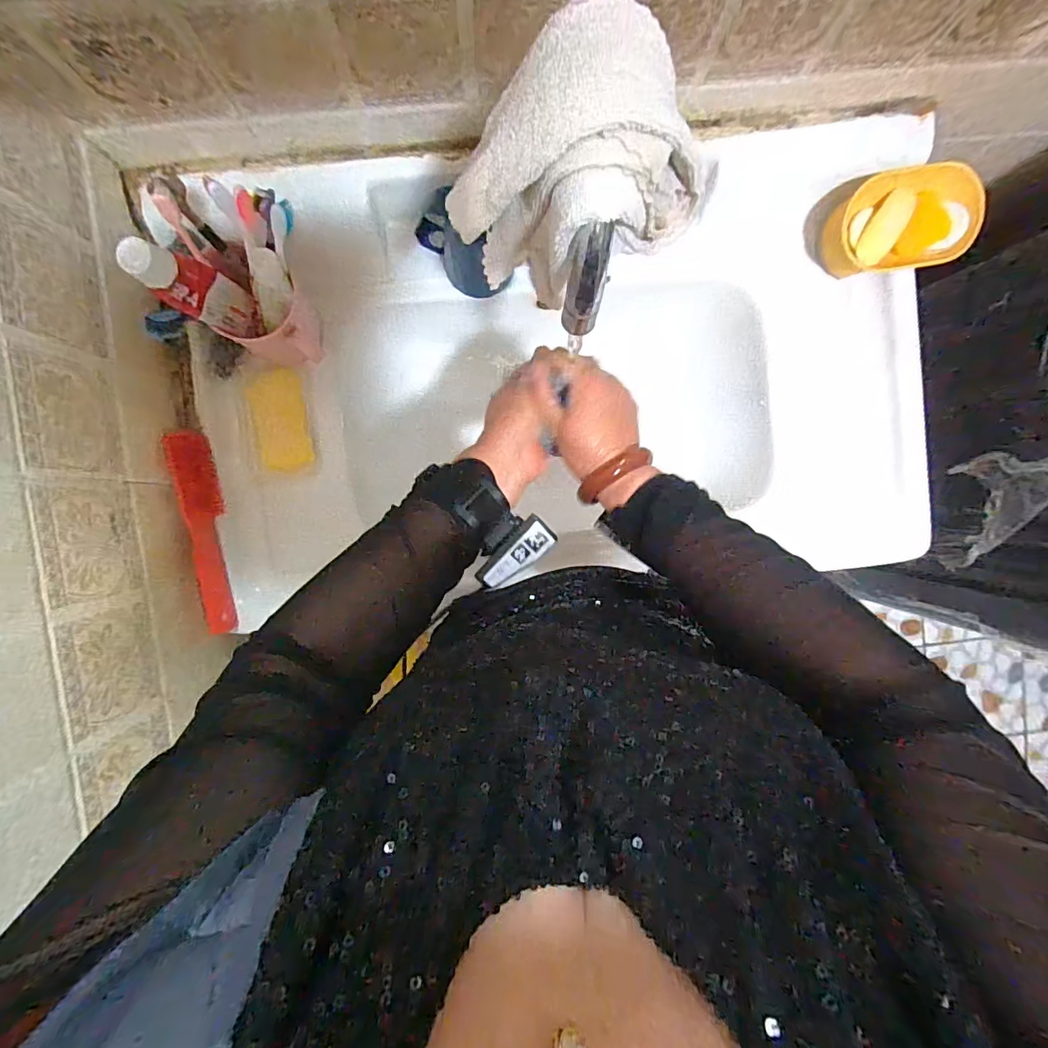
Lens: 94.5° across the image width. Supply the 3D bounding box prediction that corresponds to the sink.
[{"bbox_3d":[0.044,-0.170,0.599,0.763,0.220,0.405,-7,94,-3],"label":"sink"}]

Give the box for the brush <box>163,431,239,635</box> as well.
[{"bbox_3d":[-0.325,0.011,0.494,0.021,0.043,0.205,-7,94,-3],"label":"brush"}]

